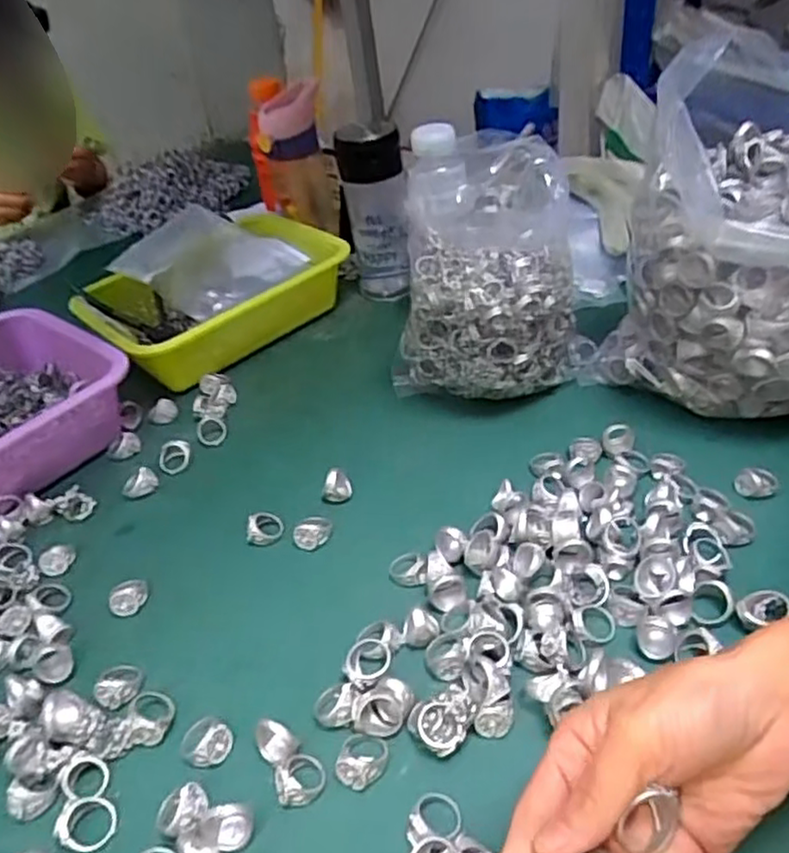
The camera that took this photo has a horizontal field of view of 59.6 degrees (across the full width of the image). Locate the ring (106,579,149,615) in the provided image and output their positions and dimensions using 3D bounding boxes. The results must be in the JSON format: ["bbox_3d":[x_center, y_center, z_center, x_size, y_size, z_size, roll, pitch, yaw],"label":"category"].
[{"bbox_3d":[-0.191,0.122,0.496,0.028,0.015,0.018,-25,42,-20],"label":"ring"}]

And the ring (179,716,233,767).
[{"bbox_3d":[-0.111,0.185,0.404,0.030,0.015,0.027,22,47,31],"label":"ring"}]

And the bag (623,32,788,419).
[{"bbox_3d":[0.286,-0.134,0.533,0.196,0.253,0.177,11,42,22],"label":"bag"}]

